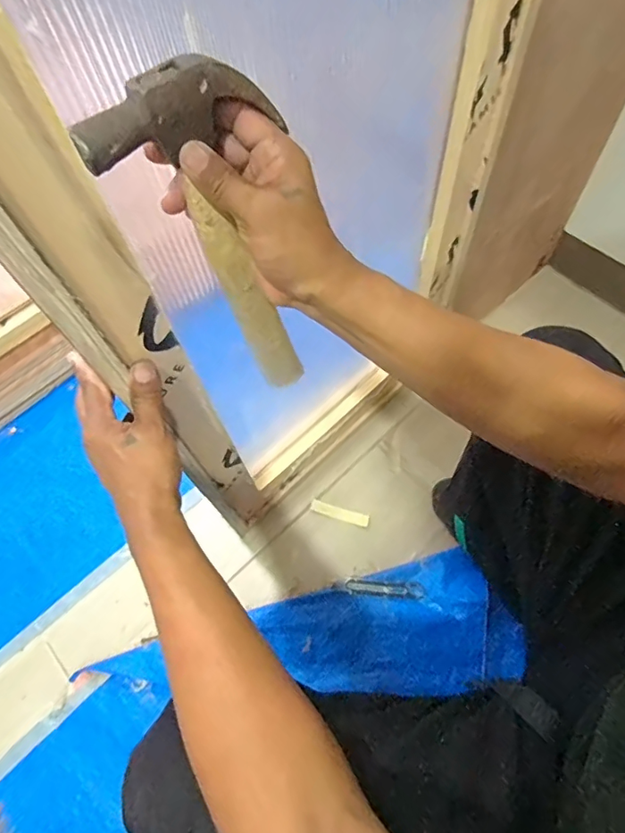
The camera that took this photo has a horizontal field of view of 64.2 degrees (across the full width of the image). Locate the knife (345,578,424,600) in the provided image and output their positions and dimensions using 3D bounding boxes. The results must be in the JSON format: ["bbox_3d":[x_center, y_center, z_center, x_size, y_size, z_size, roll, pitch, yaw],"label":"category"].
[{"bbox_3d":[0.124,0.296,0.855,0.131,0.005,0.027,2,64,4],"label":"knife"}]

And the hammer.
[{"bbox_3d":[-0.043,-0.126,0.383,0.108,0.269,0.021,-45,57,-5],"label":"hammer"}]

